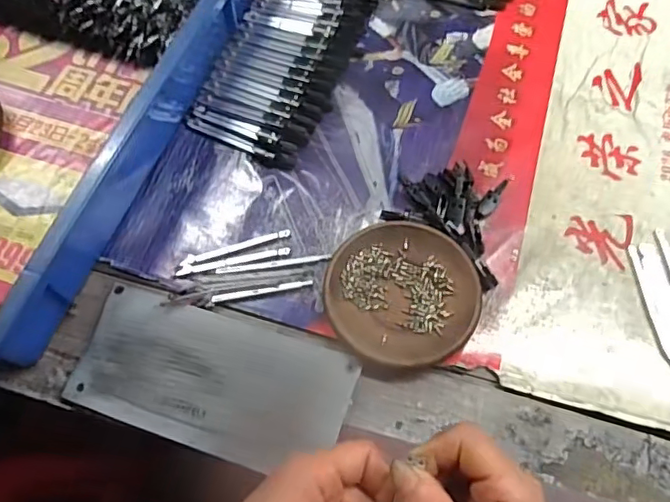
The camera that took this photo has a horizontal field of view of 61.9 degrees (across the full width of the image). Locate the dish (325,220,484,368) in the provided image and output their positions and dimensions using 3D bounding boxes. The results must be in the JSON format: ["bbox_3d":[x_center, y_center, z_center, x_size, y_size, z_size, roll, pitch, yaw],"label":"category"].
[{"bbox_3d":[0.052,0.031,0.429,0.111,0.016,0.114,-1,65,3],"label":"dish"}]

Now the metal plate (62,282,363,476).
[{"bbox_3d":[-0.090,0.092,0.408,0.198,0.007,0.096,17,67,9],"label":"metal plate"}]

